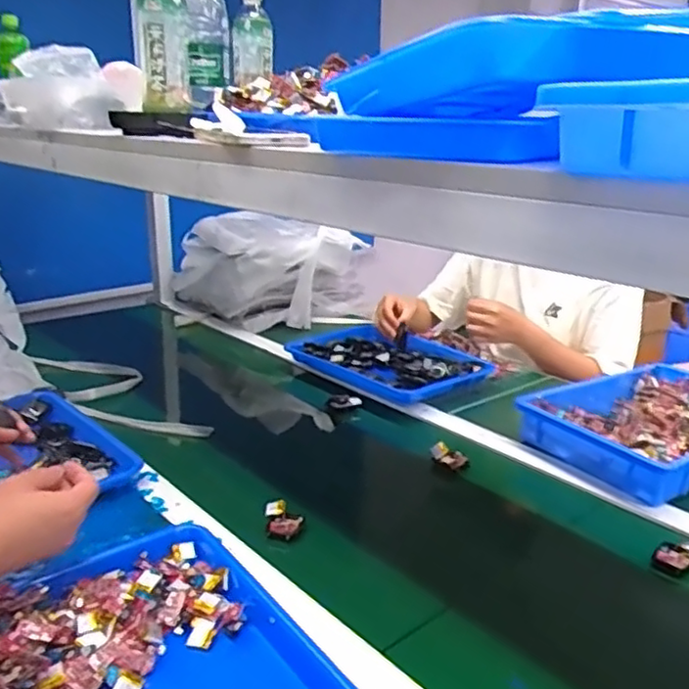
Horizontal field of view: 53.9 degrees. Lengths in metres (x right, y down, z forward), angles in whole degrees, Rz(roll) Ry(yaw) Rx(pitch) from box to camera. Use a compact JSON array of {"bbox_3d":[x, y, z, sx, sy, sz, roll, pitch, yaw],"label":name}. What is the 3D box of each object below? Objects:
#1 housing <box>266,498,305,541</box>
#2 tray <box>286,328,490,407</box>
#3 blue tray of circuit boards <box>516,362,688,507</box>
[{"bbox_3d":[-0.070,0.203,0.782,0.041,0.025,0.051,-3,19,-9],"label":"housing"},{"bbox_3d":[0.076,0.024,1.187,0.314,0.035,0.220,17,25,40],"label":"tray"},{"bbox_3d":[0.441,0.111,0.955,0.355,0.057,0.235,-10,22,-29],"label":"blue tray of circuit boards"}]

